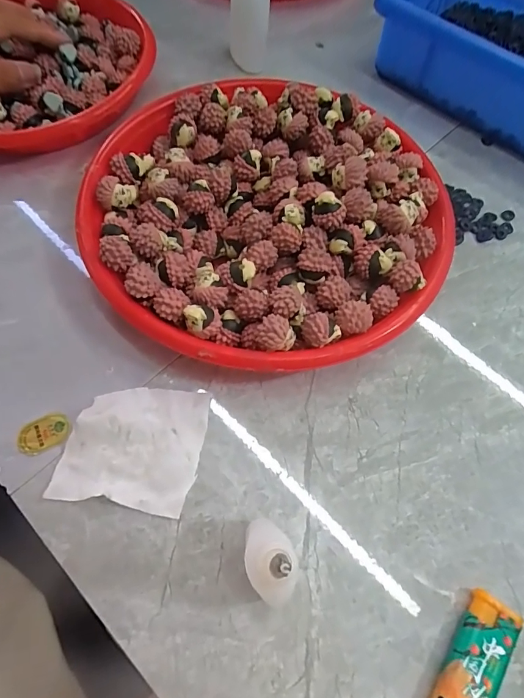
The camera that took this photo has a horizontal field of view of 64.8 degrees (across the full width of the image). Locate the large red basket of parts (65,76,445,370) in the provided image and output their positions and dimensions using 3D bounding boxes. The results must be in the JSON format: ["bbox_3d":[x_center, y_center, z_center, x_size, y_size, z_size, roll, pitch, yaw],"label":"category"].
[{"bbox_3d":[0.005,-0.091,0.270,0.224,0.047,0.220,1,64,-2],"label":"large red basket of parts"}]

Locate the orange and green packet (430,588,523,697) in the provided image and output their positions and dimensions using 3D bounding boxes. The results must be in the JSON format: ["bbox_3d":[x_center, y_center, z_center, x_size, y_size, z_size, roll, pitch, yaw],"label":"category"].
[{"bbox_3d":[0.089,0.149,0.182,0.023,0.011,0.076,34,67,13],"label":"orange and green packet"}]

